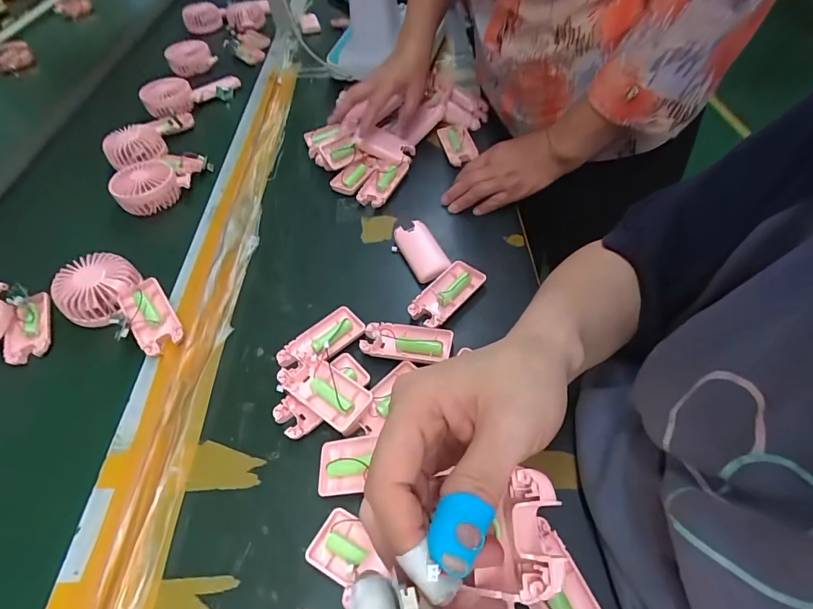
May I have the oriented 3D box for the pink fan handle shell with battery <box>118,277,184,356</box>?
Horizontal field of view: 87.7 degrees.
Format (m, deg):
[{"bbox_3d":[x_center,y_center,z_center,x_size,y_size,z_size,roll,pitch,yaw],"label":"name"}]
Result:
[{"bbox_3d":[-0.288,0.012,0.479,0.047,0.032,0.104,-34,57,-21],"label":"pink fan handle shell with battery"}]

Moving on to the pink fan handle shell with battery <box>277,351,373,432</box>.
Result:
[{"bbox_3d":[-0.080,0.084,0.418,0.092,0.021,0.049,29,59,24],"label":"pink fan handle shell with battery"}]

